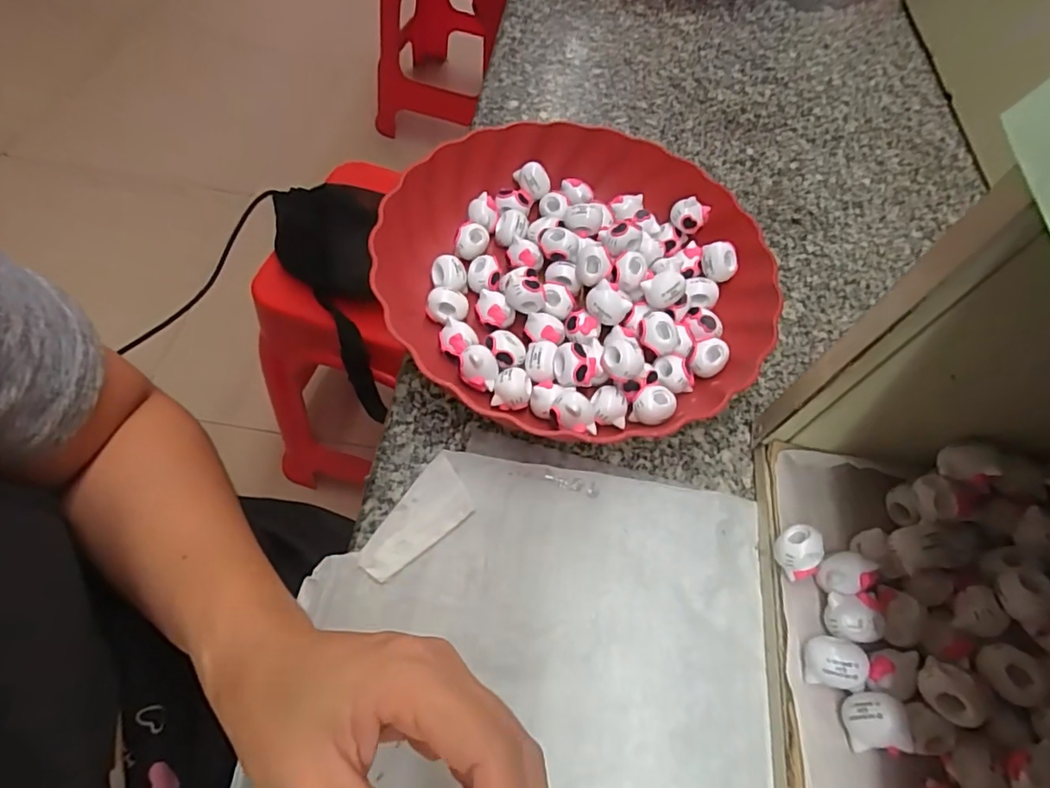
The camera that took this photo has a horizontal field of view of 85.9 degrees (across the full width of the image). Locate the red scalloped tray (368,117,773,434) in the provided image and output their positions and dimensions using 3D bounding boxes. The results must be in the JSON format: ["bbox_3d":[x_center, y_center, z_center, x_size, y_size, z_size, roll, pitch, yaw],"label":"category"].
[{"bbox_3d":[0.035,-0.078,0.357,0.243,0.050,0.237,-9,62,-11],"label":"red scalloped tray"}]

